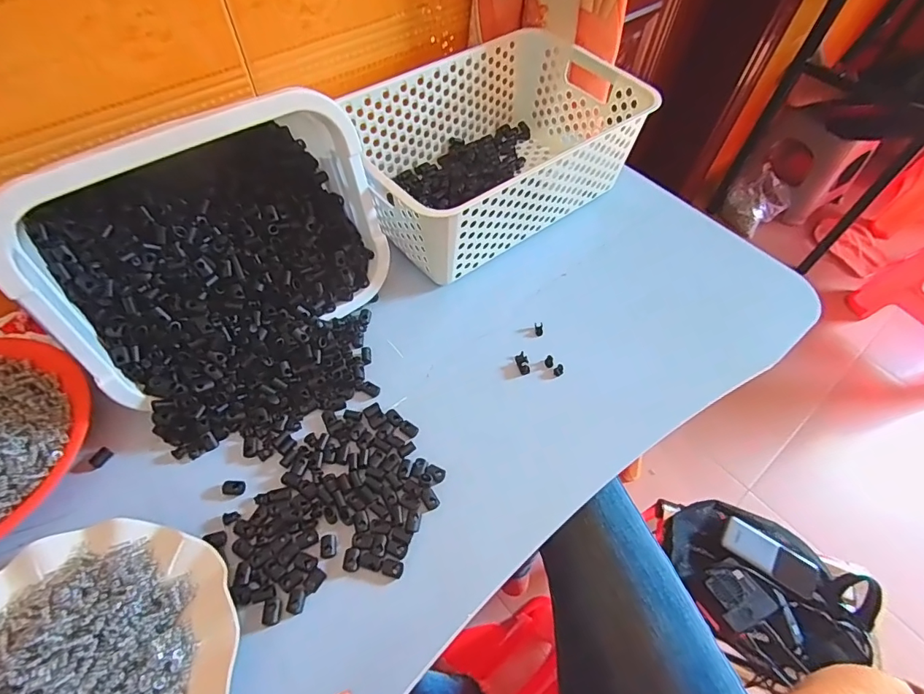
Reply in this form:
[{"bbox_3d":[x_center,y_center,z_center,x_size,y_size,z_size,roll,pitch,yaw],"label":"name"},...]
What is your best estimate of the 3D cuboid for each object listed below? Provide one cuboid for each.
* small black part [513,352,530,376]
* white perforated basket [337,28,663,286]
[{"bbox_3d":[0.058,0.015,0.440,0.012,0.004,0.023,-14,59,-12],"label":"small black part"},{"bbox_3d":[0.029,-0.217,0.517,0.329,0.107,0.199,-30,63,-20],"label":"white perforated basket"}]

